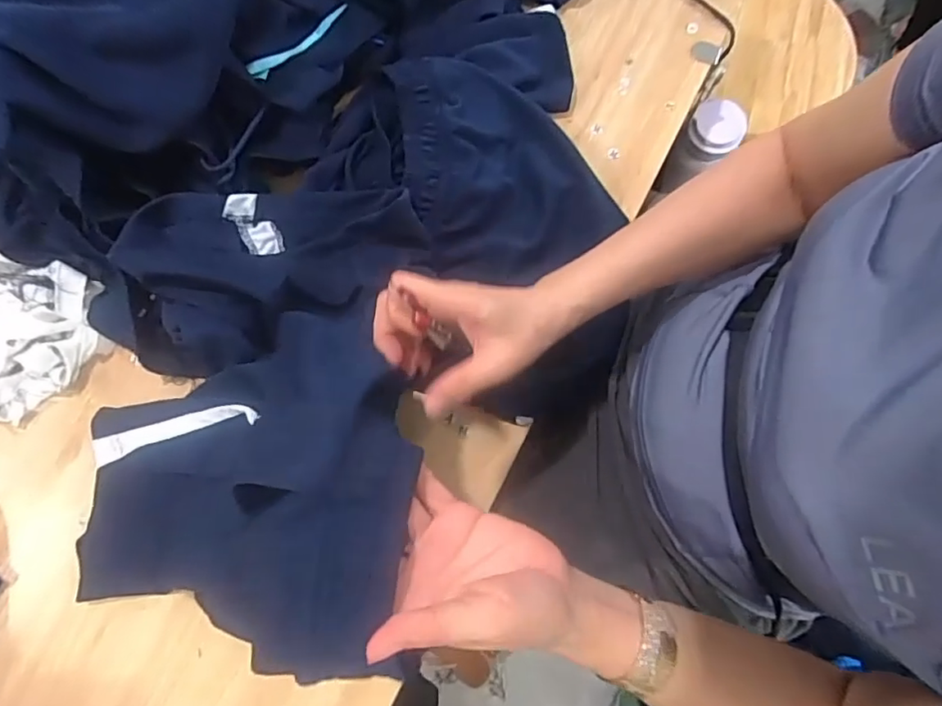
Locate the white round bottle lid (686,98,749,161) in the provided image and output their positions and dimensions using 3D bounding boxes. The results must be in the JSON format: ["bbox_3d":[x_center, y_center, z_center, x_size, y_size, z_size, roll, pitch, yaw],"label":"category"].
[{"bbox_3d":[0.294,-0.268,0.658,0.060,0.039,0.059,-40,83,-8],"label":"white round bottle lid"}]

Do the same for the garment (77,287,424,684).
[{"bbox_3d":[-0.171,0.083,0.389,0.092,0.335,0.200,12,75,-44],"label":"garment"}]

